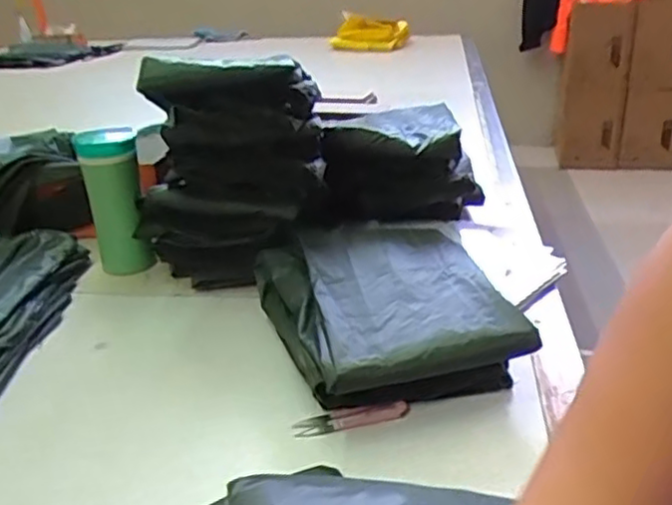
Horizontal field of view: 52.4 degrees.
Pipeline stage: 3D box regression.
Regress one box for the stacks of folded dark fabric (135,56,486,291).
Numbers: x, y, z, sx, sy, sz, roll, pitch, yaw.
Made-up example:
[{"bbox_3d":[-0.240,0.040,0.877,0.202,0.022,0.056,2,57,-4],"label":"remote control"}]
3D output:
[{"bbox_3d":[-0.009,-0.133,0.892,0.469,0.236,0.160,-18,31,-31],"label":"stacks of folded dark fabric"}]

